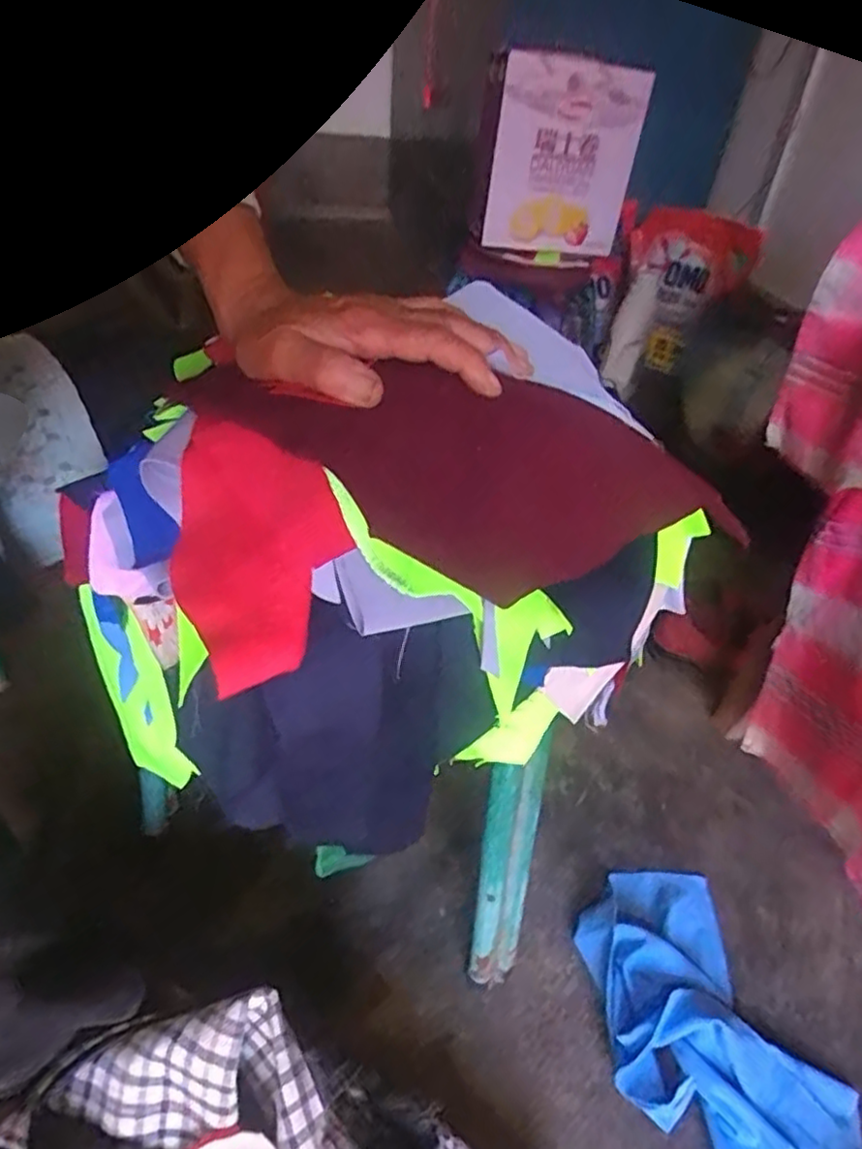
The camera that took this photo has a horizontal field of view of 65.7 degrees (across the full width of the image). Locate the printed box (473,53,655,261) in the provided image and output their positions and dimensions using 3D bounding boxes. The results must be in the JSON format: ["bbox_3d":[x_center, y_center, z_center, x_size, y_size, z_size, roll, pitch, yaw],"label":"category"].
[{"bbox_3d":[0.223,-0.724,1.183,0.259,0.302,0.069,9,28,6],"label":"printed box"}]

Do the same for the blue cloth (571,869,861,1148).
[{"bbox_3d":[0.231,0.388,0.555,0.160,0.033,0.278,-12,45,-18],"label":"blue cloth"}]

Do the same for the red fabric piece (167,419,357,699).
[{"bbox_3d":[-0.081,-0.019,0.304,0.080,0.010,0.133,-25,66,2],"label":"red fabric piece"}]

